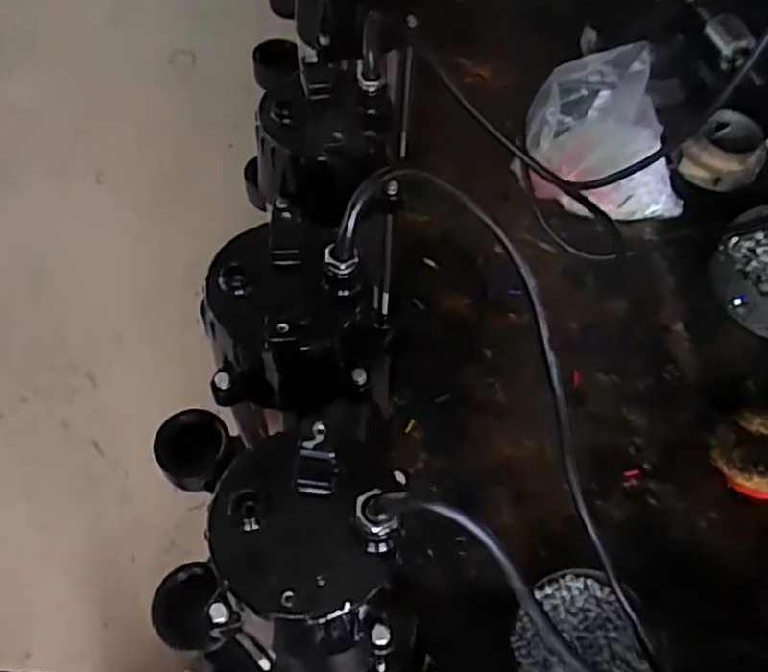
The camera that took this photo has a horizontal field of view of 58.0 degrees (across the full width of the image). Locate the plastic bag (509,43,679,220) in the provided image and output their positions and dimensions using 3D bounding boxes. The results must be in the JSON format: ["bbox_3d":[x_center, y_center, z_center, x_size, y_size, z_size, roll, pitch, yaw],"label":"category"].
[{"bbox_3d":[0.212,-0.199,0.679,0.156,0.138,0.129,-9,58,-7],"label":"plastic bag"}]

